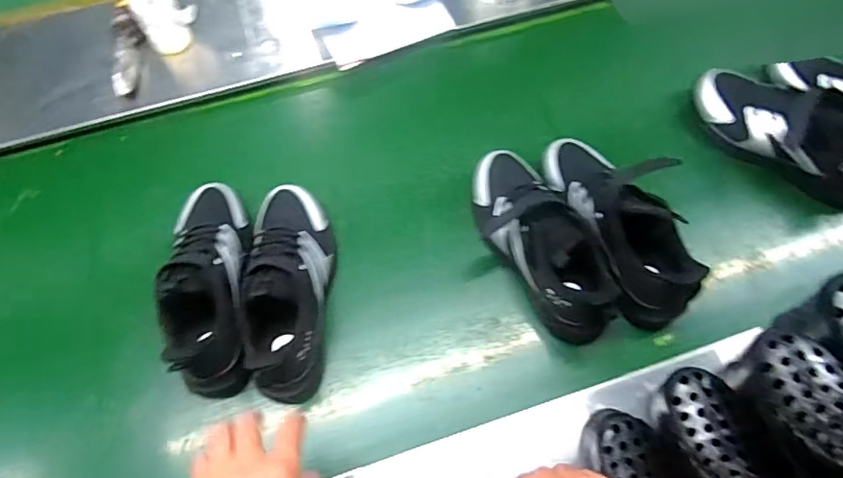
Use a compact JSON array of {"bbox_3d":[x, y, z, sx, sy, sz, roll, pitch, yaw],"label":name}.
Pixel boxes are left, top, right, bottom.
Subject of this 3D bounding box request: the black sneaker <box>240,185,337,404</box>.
[{"bbox_3d":[-0.154,0.053,0.651,0.092,0.126,0.260,-8,66,-2],"label":"black sneaker"}]

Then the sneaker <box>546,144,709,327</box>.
[{"bbox_3d":[0.235,-0.030,0.659,0.086,0.103,0.260,-20,68,-8],"label":"sneaker"}]

